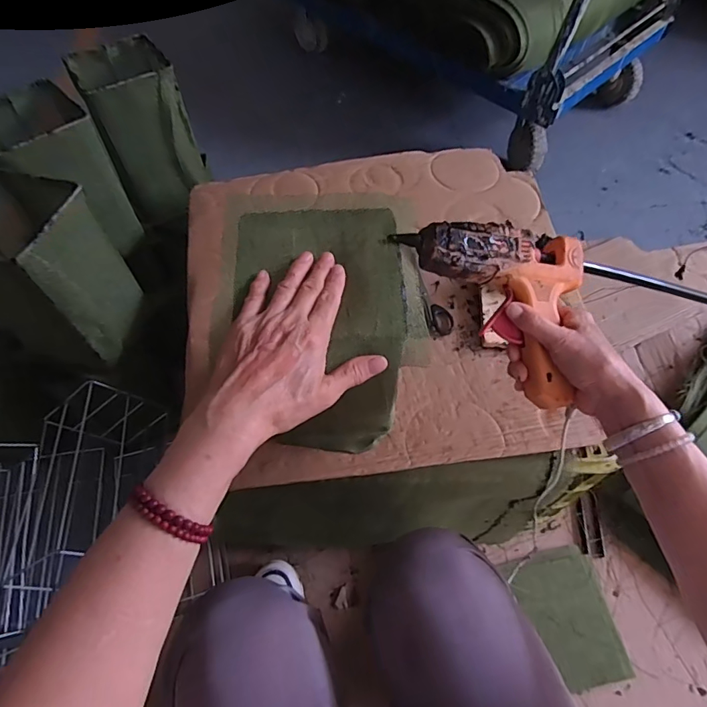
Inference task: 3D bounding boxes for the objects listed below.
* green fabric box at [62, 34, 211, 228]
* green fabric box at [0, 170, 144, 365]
[{"bbox_3d":[-0.382,-0.402,0.864,0.142,0.241,0.154,-28,62,-17],"label":"green fabric box"},{"bbox_3d":[-0.430,-0.111,0.672,0.157,0.223,0.153,16,59,9],"label":"green fabric box"}]

